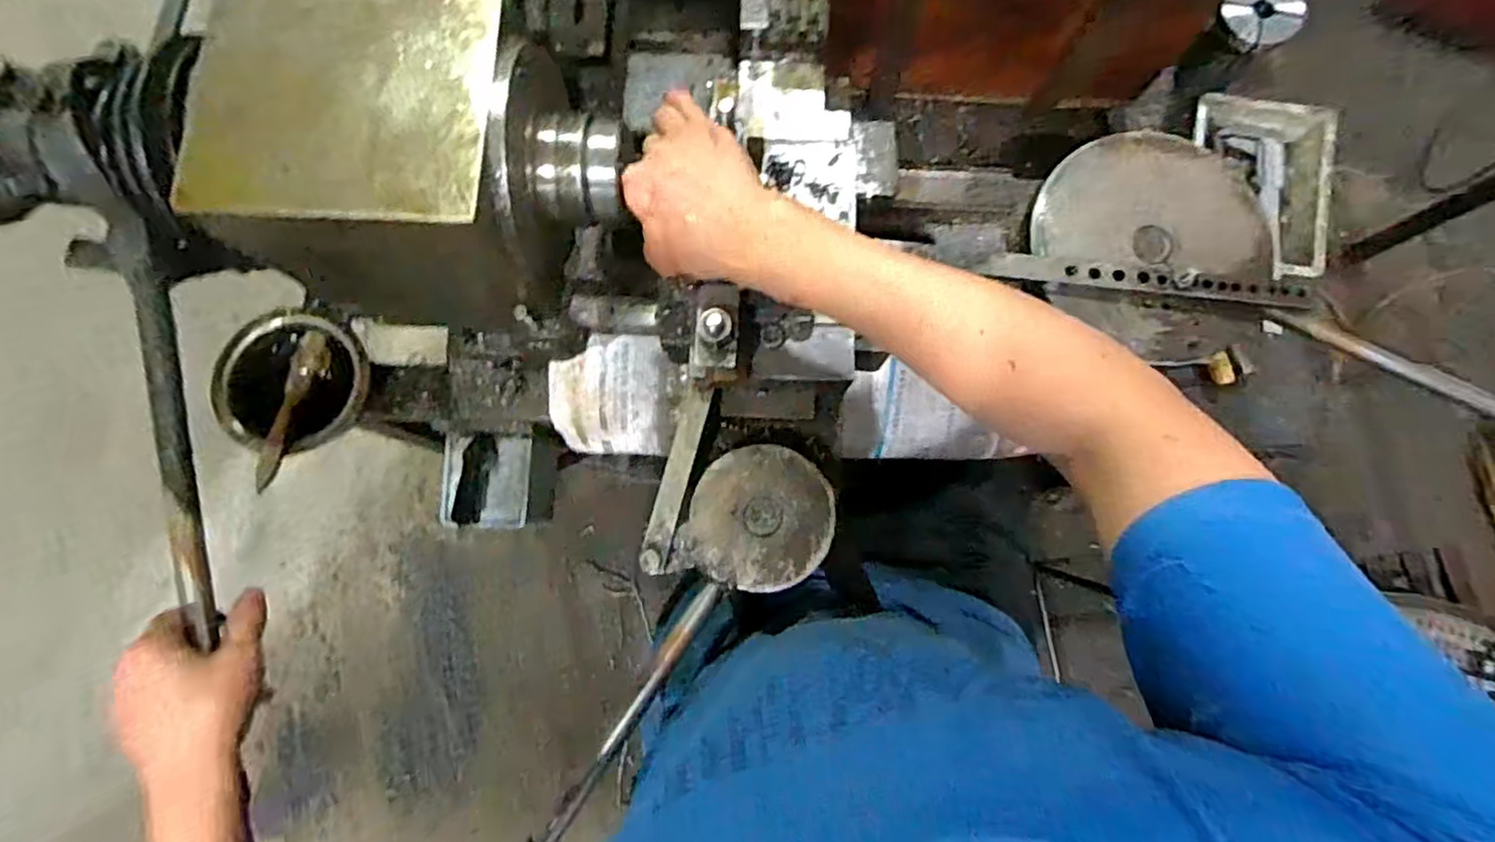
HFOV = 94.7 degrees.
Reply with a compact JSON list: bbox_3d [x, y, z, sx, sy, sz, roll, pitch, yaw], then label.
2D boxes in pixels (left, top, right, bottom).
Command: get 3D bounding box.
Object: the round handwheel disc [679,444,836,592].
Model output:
[{"bbox_3d":[0.009,0.067,0.477,0.098,0.011,0.096,0,79,0],"label":"round handwheel disc"}]

